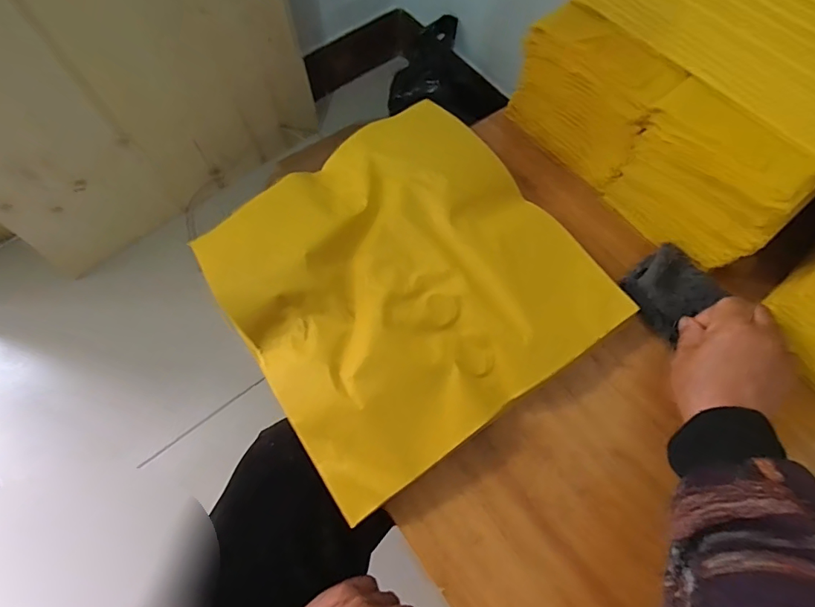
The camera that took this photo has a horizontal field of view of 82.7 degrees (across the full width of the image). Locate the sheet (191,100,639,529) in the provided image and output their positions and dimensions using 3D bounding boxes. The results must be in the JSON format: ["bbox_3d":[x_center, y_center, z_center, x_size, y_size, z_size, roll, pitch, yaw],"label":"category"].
[{"bbox_3d":[-0.005,-0.027,0.406,0.285,0.028,0.288,-34,72,-13],"label":"sheet"}]

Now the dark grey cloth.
[{"bbox_3d":[0.233,-0.014,0.408,0.071,0.023,0.063,-40,76,-12],"label":"dark grey cloth"}]

